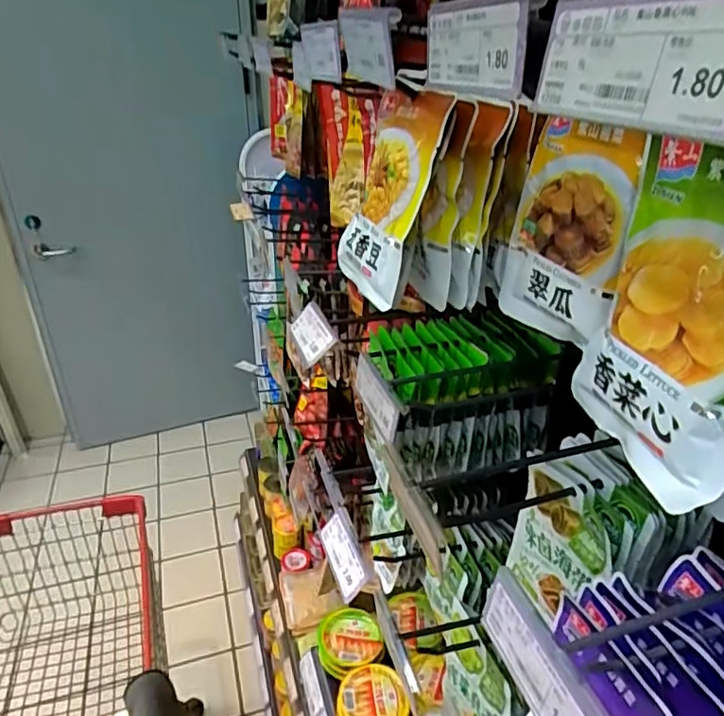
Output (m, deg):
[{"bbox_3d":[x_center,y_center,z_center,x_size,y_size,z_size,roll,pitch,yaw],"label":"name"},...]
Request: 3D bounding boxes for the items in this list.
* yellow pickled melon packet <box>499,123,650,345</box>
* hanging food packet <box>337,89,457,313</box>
[{"bbox_3d":[0.132,-0.081,0.374,0.019,0.129,0.100,-12,32,-21],"label":"yellow pickled melon packet"},{"bbox_3d":[0.018,-0.122,0.433,0.015,0.149,0.106,7,25,-26],"label":"hanging food packet"}]

